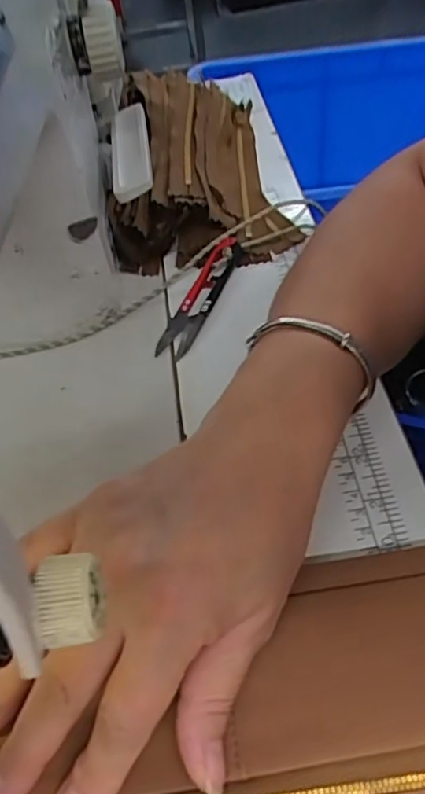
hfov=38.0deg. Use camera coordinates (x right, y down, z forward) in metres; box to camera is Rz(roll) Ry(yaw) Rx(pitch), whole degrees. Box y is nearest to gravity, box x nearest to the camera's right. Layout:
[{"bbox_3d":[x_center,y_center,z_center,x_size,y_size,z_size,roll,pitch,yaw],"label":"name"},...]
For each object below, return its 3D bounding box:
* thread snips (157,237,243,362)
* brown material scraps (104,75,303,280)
[{"bbox_3d":[-0.007,-0.066,0.390,0.022,0.015,0.102,14,52,18],"label":"thread snips"},{"bbox_3d":[-0.018,-0.197,0.496,0.128,0.049,0.253,-9,48,-1],"label":"brown material scraps"}]

